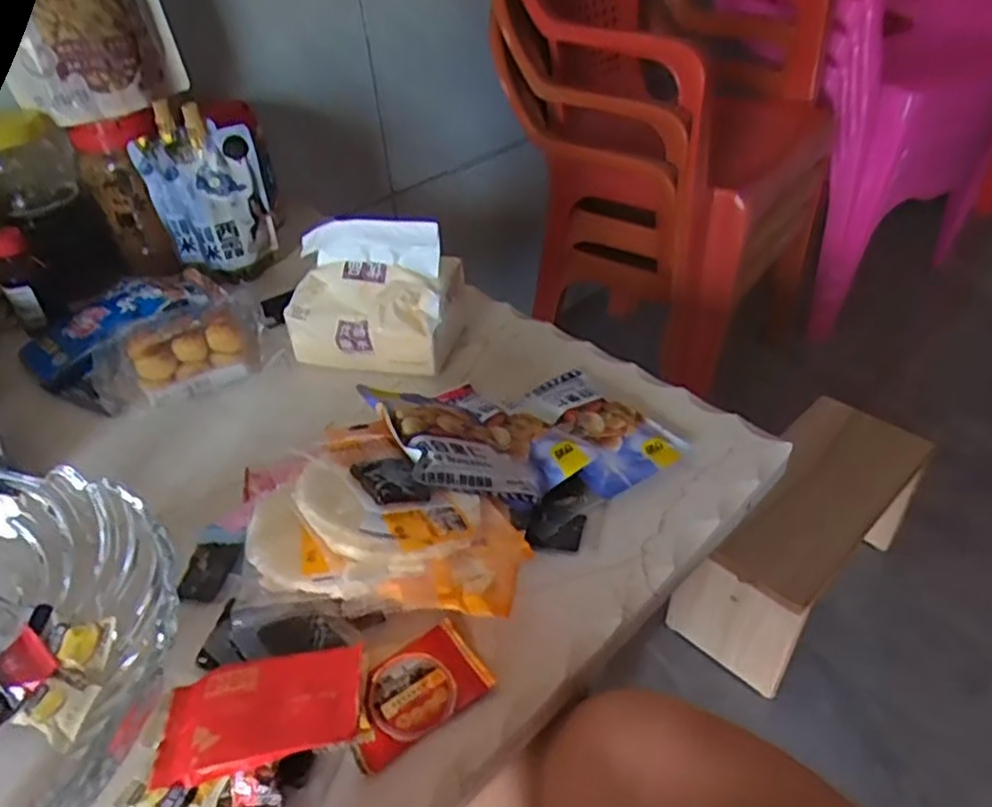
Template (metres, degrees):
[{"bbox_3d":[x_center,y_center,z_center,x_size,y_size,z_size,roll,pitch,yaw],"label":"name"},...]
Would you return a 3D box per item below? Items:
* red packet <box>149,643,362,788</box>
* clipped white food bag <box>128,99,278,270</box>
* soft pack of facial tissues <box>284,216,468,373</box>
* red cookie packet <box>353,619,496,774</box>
[{"bbox_3d":[-0.118,0.153,0.355,0.101,0.013,0.054,-12,37,-2],"label":"red packet"},{"bbox_3d":[-0.289,-0.215,0.709,0.093,0.140,0.069,15,43,22],"label":"clipped white food bag"},{"bbox_3d":[-0.106,-0.096,0.604,0.140,0.115,0.081,3,40,9],"label":"soft pack of facial tissues"},{"bbox_3d":[-0.045,0.156,0.384,0.078,0.014,0.049,-28,45,-26],"label":"red cookie packet"}]

